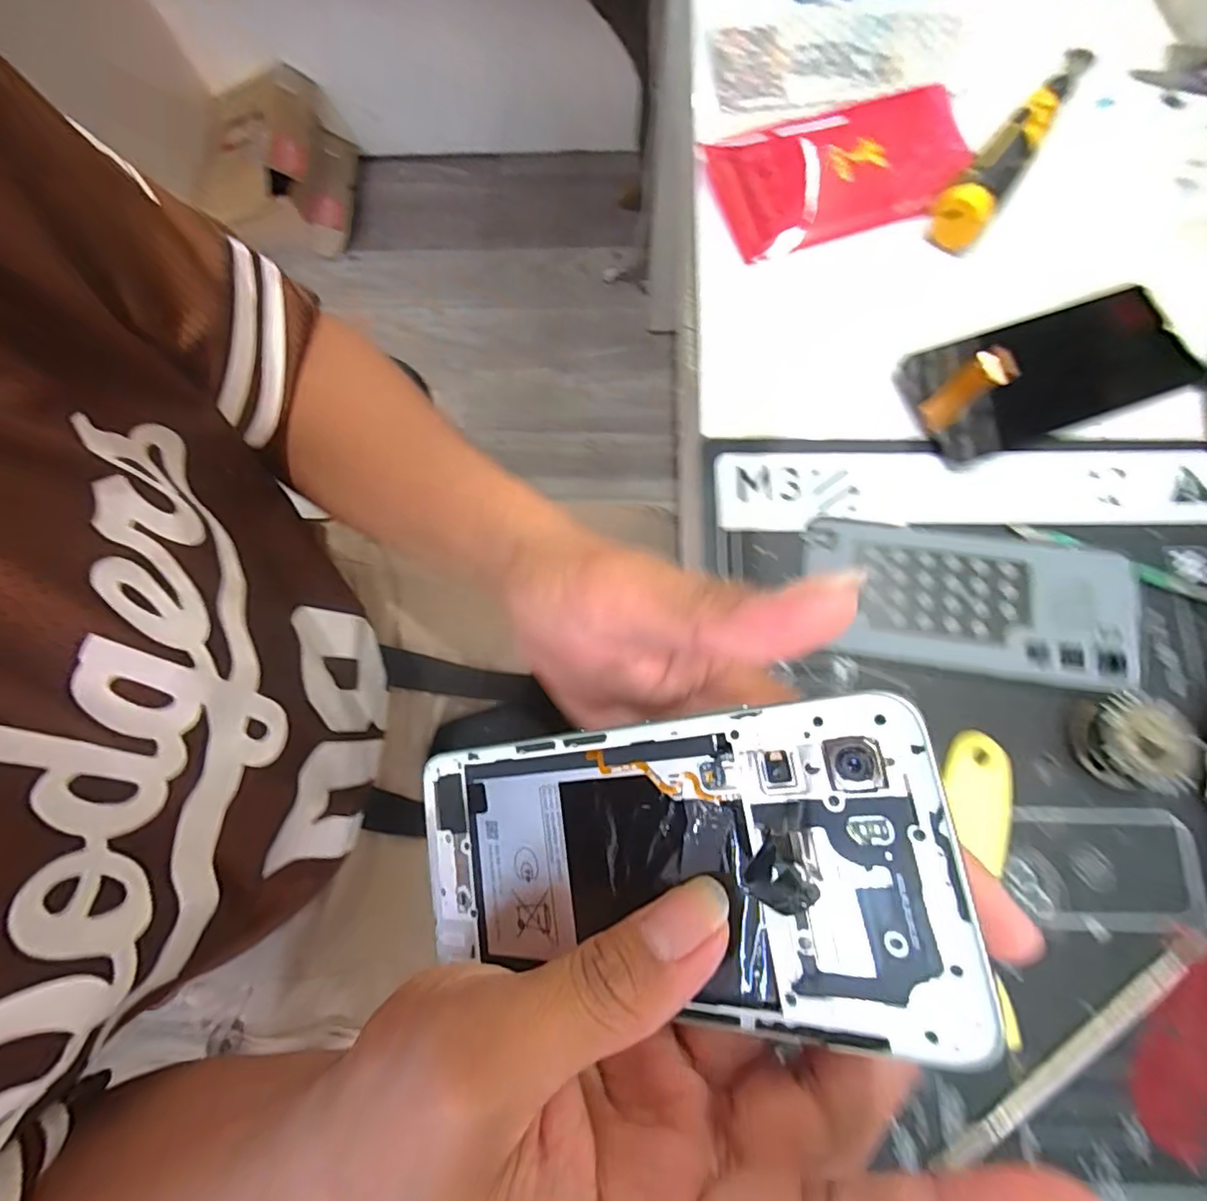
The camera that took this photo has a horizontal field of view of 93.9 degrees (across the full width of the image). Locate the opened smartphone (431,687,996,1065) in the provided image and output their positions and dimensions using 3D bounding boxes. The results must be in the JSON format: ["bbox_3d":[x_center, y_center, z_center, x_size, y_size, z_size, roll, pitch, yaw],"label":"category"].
[{"bbox_3d":[0.007,0.071,0.158,0.161,0.010,0.073,-11,73,32],"label":"opened smartphone"}]

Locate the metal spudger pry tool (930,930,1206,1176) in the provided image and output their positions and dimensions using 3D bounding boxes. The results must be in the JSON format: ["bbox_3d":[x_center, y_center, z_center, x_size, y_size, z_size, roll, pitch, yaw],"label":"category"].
[{"bbox_3d":[0.200,0.187,0.236,0.151,0.005,0.009,-35,78,-7],"label":"metal spudger pry tool"}]

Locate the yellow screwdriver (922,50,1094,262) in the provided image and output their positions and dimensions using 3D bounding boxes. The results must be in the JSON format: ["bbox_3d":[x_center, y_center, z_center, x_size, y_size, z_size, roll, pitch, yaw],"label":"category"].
[{"bbox_3d":[0.252,-0.277,0.335,0.030,0.028,0.164,37,80,10],"label":"yellow screwdriver"}]

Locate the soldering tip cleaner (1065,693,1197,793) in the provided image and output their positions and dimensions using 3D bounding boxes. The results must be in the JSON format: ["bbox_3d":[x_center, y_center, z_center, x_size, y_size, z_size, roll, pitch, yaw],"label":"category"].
[{"bbox_3d":[0.238,0.064,0.255,0.037,0.023,0.041,7,76,4],"label":"soldering tip cleaner"}]

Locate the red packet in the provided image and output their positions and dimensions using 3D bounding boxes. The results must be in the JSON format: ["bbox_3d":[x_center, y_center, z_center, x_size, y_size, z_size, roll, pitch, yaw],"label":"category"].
[{"bbox_3d":[0.149,-0.271,0.352,0.159,0.018,0.096,-17,76,-2],"label":"red packet"}]

